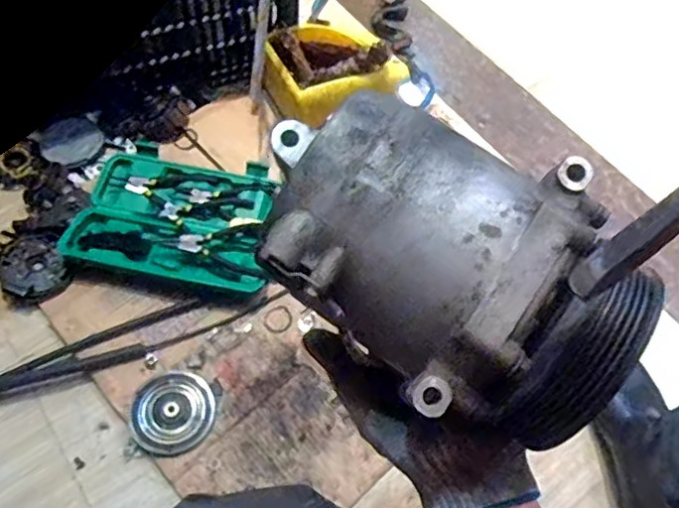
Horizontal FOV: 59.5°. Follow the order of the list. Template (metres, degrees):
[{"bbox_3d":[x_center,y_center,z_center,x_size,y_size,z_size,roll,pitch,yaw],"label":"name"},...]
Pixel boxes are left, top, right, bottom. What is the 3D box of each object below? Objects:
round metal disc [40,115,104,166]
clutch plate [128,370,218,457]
[{"bbox_3d":[-0.441,-0.186,0.978,0.092,0.011,0.092,31,62,15],"label":"round metal disc"},{"bbox_3d":[-0.216,0.204,0.775,0.106,0.020,0.104,1,59,-2],"label":"clutch plate"}]

